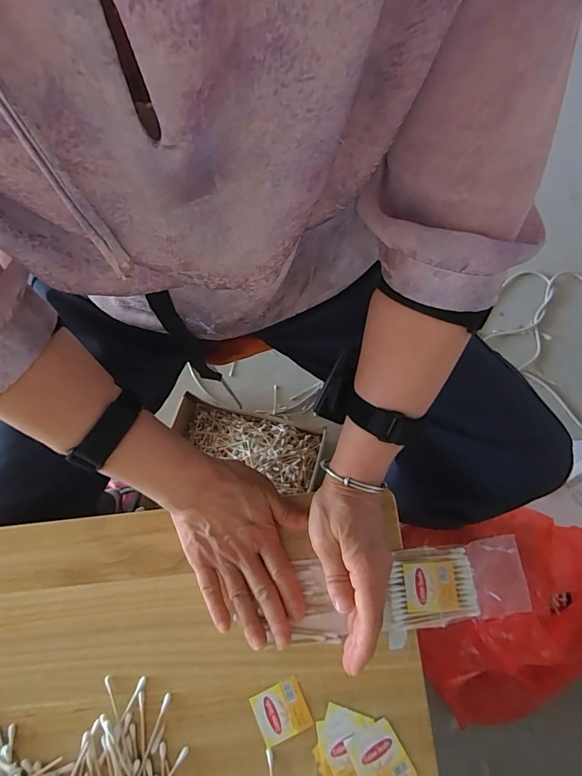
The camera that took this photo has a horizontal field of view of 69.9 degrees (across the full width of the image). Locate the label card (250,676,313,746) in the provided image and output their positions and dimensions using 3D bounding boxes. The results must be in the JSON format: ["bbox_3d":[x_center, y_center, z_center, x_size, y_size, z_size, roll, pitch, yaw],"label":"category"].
[{"bbox_3d":[-0.009,0.278,0.357,0.043,0.004,0.040,-24,75,-5],"label":"label card"}]

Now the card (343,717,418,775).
[{"bbox_3d":[0.074,0.308,0.345,0.041,0.004,0.049,-28,76,-6],"label":"card"}]

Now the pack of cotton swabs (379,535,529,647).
[{"bbox_3d":[0.147,0.176,0.374,0.135,0.019,0.072,-14,75,-3],"label":"pack of cotton swabs"}]

